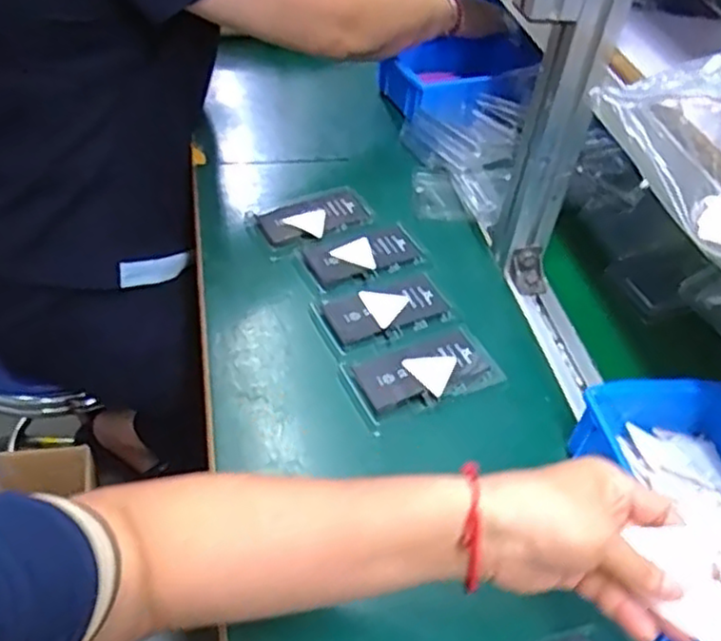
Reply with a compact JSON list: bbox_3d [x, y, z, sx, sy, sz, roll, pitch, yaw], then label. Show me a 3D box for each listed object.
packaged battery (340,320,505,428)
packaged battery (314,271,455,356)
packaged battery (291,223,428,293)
[{"bbox_3d":[0.052,0.043,0.597,0.131,0.007,0.070,-16,50,-22],"label":"packaged battery"},{"bbox_3d":[0.023,-0.009,0.651,0.121,0.012,0.067,-15,49,-22],"label":"packaged battery"},{"bbox_3d":[0.004,-0.066,0.700,0.120,0.005,0.062,-13,48,-20],"label":"packaged battery"}]

